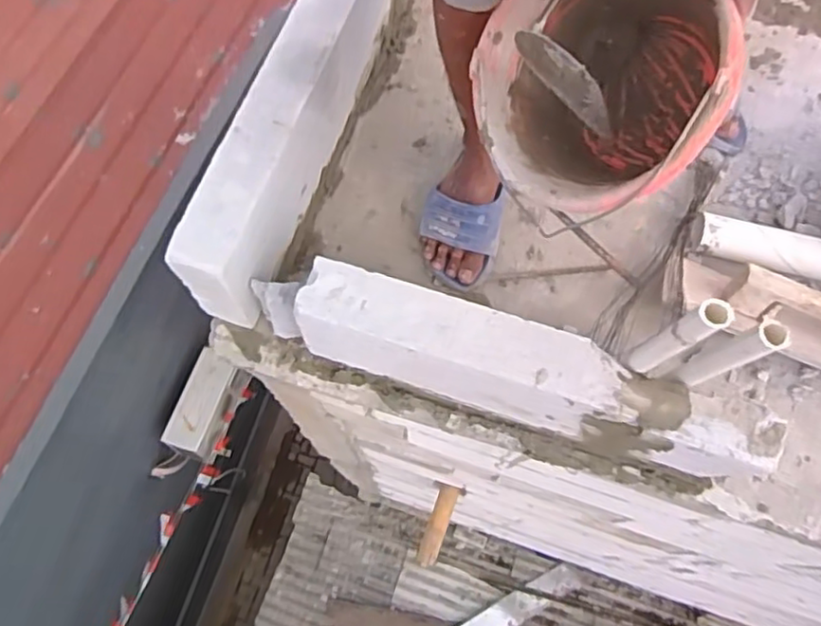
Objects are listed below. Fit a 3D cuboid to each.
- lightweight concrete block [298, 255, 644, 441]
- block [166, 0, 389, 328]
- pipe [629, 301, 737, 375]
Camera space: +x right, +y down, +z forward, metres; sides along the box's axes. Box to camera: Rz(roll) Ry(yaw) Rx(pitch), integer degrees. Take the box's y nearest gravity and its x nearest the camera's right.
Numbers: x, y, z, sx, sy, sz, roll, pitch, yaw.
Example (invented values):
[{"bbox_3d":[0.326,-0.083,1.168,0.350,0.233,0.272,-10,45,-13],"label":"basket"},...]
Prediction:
[{"bbox_3d":[0.058,0.048,0.806,0.374,0.166,0.078,17,72,5],"label":"lightweight concrete block"},{"bbox_3d":[-0.158,-0.278,0.911,0.077,0.179,0.584,18,72,5],"label":"block"},{"bbox_3d":[0.253,0.029,0.628,0.021,0.200,0.026,-35,76,-12],"label":"pipe"}]

